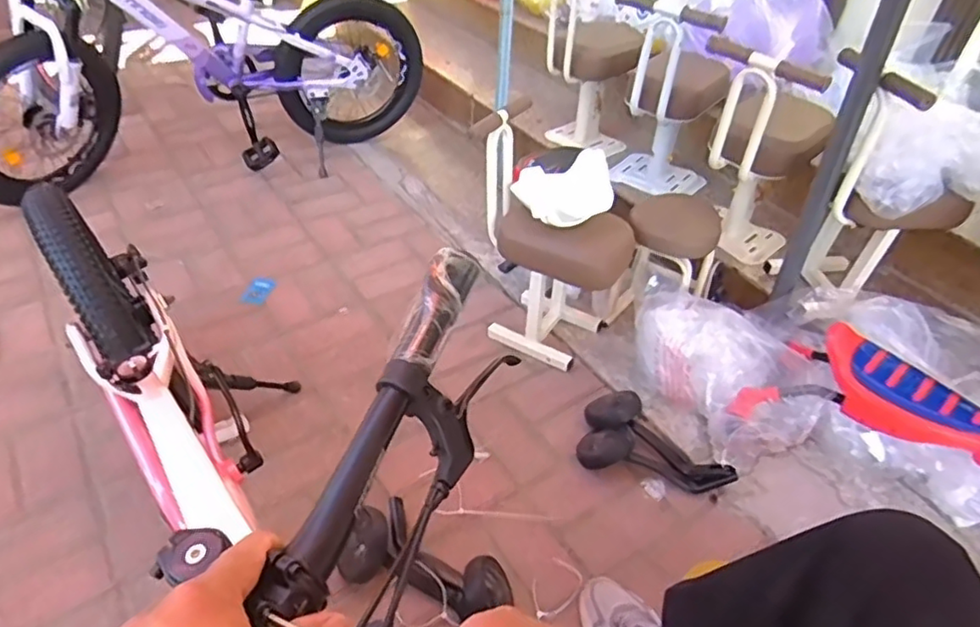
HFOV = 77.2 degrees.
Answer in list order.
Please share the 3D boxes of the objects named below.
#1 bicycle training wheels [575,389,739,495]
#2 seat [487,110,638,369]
[{"bbox_3d":[0.308,0.243,1.147,0.274,0.074,0.163,12,42,9],"label":"bicycle training wheels"},{"bbox_3d":[0.126,-0.121,1.243,0.194,0.444,0.278,-31,53,-33],"label":"seat"}]

